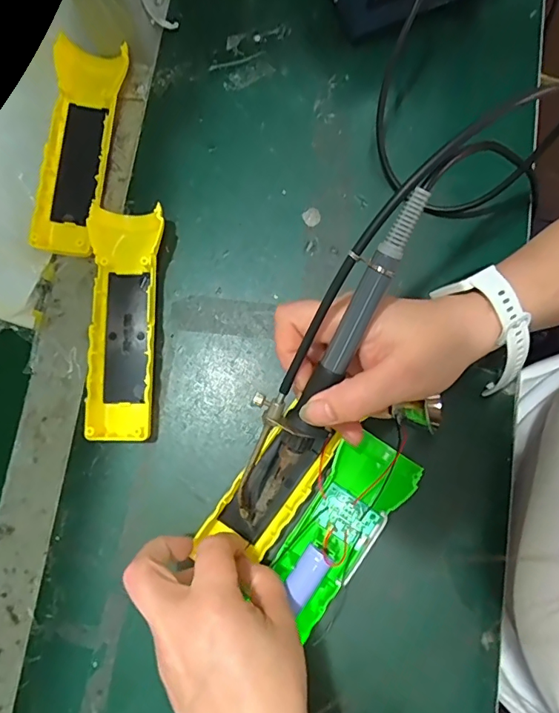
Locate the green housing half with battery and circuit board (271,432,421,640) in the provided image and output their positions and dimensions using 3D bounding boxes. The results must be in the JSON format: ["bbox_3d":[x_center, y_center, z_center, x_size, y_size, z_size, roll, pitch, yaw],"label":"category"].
[{"bbox_3d":[0.037,0.106,0.299,0.046,0.032,0.121,34,75,7],"label":"green housing half with battery and circuit board"}]

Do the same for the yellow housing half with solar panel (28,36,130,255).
[{"bbox_3d":[-0.151,-0.159,0.360,0.057,0.024,0.166,5,80,2],"label":"yellow housing half with solar panel"}]

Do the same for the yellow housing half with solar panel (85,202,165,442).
[{"bbox_3d":[-0.108,-0.024,0.333,0.047,0.025,0.160,0,80,1],"label":"yellow housing half with solar panel"}]

